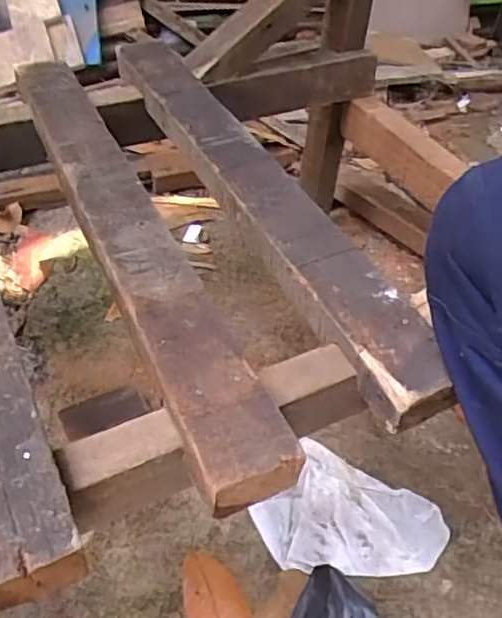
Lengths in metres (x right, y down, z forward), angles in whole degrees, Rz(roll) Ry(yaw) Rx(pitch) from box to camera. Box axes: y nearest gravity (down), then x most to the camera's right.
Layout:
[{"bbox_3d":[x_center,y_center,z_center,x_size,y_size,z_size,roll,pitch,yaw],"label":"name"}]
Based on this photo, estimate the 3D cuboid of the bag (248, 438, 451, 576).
[{"bbox_3d":[0.114,0.245,0.719,0.196,0.007,0.149,23,48,17],"label":"bag"}]

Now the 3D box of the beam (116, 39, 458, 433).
[{"bbox_3d":[-0.002,-0.122,0.625,0.085,0.039,0.581,-18,49,-24],"label":"beam"}]

